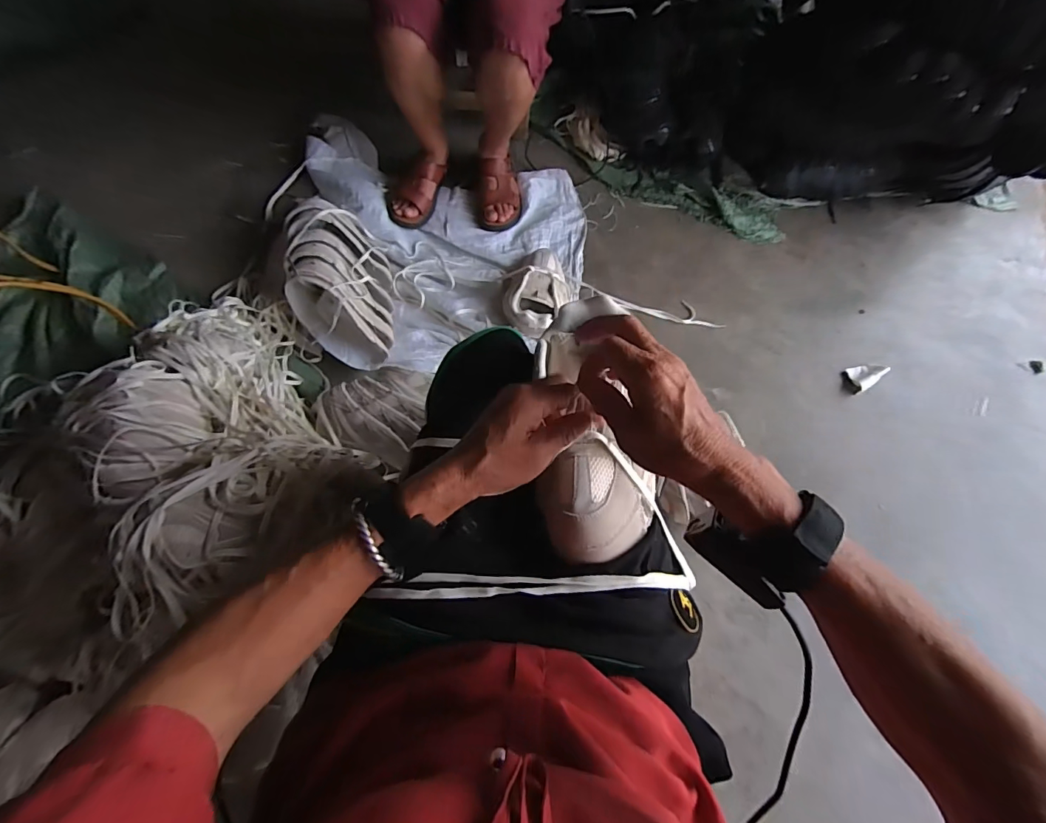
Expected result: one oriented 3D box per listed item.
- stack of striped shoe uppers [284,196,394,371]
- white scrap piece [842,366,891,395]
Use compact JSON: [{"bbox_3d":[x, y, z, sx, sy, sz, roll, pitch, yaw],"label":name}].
[{"bbox_3d":[-0.461,-0.317,1.125,0.242,0.169,0.432,-5,70,-6],"label":"stack of striped shoe uppers"},{"bbox_3d":[0.905,-0.097,1.198,0.109,0.041,0.073,-28,74,-14],"label":"white scrap piece"}]

